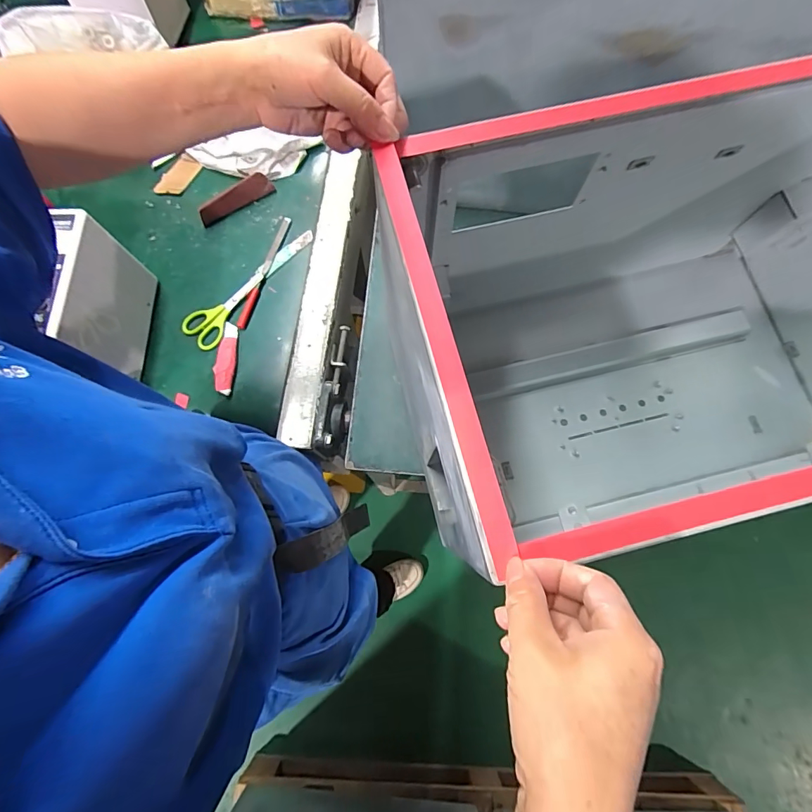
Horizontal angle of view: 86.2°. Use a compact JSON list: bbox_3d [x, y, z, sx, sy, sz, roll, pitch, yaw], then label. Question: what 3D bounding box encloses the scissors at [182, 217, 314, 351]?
[{"bbox_3d":[-0.224,-0.179,0.616,0.055,0.010,0.225,35,78,8],"label":"scissors"}]

